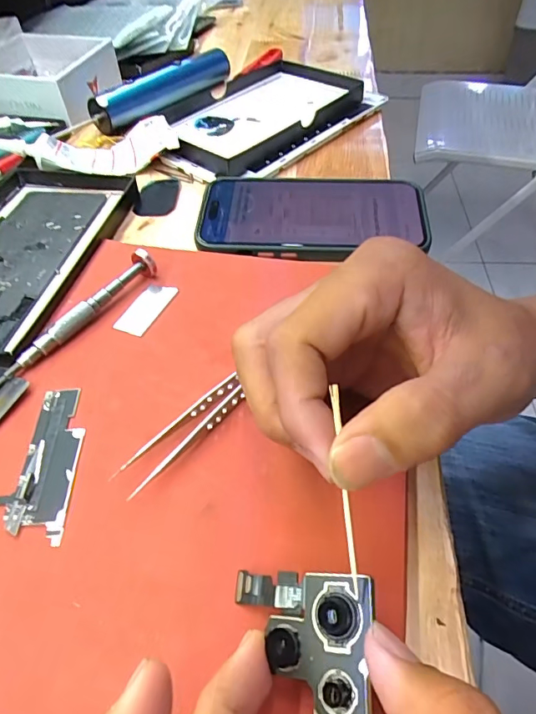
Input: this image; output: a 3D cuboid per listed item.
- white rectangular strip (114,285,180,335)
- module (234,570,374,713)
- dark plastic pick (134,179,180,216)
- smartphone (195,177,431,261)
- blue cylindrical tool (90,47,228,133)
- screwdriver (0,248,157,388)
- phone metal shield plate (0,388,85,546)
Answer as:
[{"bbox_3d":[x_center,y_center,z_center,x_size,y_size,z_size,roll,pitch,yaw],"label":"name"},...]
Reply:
[{"bbox_3d":[-0.069,-0.028,0.265,0.017,0.004,0.039,21,53,18],"label":"white rectangular strip"},{"bbox_3d":[0.008,0.088,0.147,0.050,0.007,0.038,-14,55,33],"label":"module"},{"bbox_3d":[-0.083,-0.119,0.349,0.031,0.007,0.046,3,50,4],"label":"dark plastic pick"},{"bbox_3d":[0.029,-0.094,0.308,0.145,0.010,0.073,2,51,6],"label":"smartphone"},{"bbox_3d":[-0.093,-0.249,0.430,0.150,0.033,0.024,-34,56,-21],"label":"blue cylindrical tool"},{"bbox_3d":[-0.107,-0.018,0.248,0.012,0.016,0.118,31,57,25],"label":"screwdriver"},{"bbox_3d":[-0.096,0.042,0.203,0.027,0.004,0.071,-2,50,0],"label":"phone metal shield plate"}]

